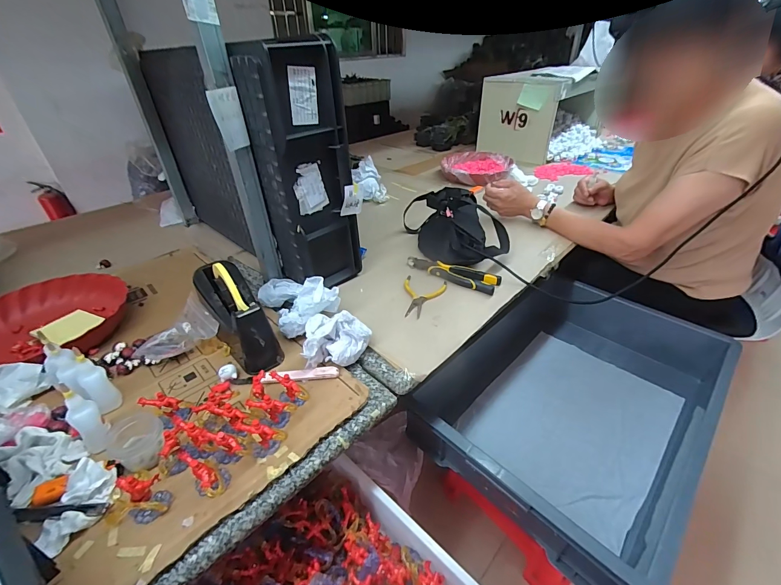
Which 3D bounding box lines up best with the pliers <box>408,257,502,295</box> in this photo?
[{"bbox_3d":[0.124,-0.043,0.729,0.195,0.014,0.058,21,41,29],"label":"pliers"}]

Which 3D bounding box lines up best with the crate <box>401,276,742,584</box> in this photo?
[{"bbox_3d":[0.382,0.202,0.741,0.621,0.140,0.403,-30,44,-34],"label":"crate"}]

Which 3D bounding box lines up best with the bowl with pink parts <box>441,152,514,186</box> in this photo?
[{"bbox_3d":[0.300,-0.436,1.260,0.244,0.054,0.277,9,36,15],"label":"bowl with pink parts"}]

